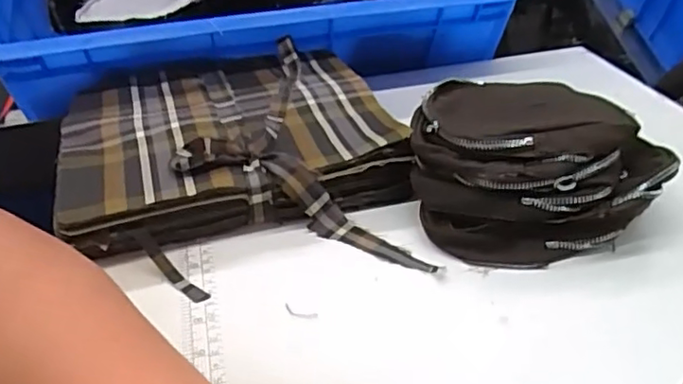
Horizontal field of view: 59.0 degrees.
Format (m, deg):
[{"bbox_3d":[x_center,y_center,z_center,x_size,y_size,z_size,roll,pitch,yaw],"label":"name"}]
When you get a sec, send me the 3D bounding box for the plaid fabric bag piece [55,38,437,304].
[{"bbox_3d":[-0.088,-0.030,0.478,0.257,0.051,0.278,-9,34,-8],"label":"plaid fabric bag piece"}]

